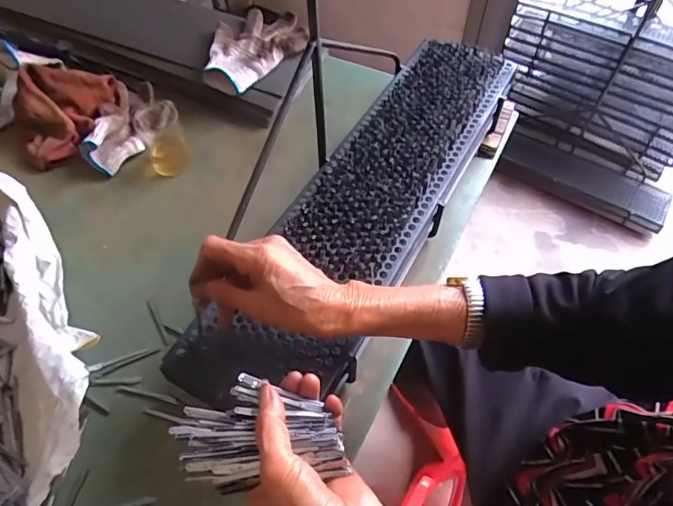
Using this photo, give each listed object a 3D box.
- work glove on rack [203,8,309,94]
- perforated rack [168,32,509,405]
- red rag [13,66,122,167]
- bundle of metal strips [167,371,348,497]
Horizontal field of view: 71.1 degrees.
[{"bbox_3d":[-0.139,-0.327,0.747,0.190,0.039,0.136,-38,63,-24],"label":"work glove on rack"},{"bbox_3d":[0.047,-0.067,0.544,0.153,0.033,0.587,28,63,16],"label":"perforated rack"},{"bbox_3d":[-0.386,-0.209,0.673,0.145,0.065,0.117,-23,57,-16],"label":"red rag"},{"bbox_3d":[-0.054,0.126,0.336,0.112,0.015,0.072,-6,55,-7],"label":"bundle of metal strips"}]

